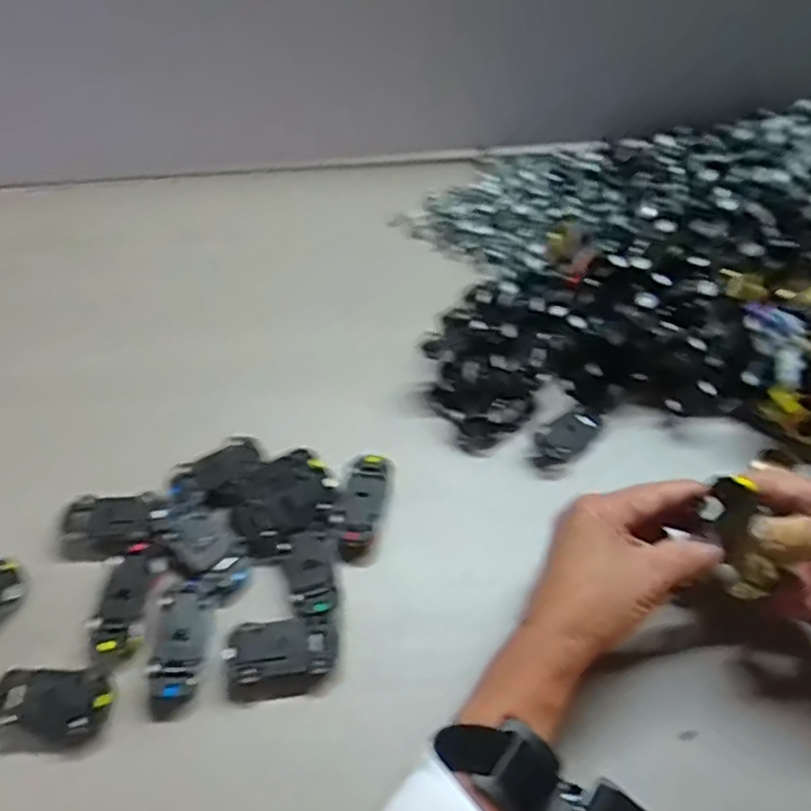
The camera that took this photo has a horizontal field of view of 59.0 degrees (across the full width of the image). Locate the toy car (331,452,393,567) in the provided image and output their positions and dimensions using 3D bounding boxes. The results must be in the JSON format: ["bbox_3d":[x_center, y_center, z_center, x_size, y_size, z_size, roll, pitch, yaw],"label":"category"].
[{"bbox_3d":[-0.027,0.064,0.474,0.031,0.022,0.077,9,52,7],"label":"toy car"}]

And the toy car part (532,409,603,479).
[{"bbox_3d":[0.114,0.025,0.515,0.031,0.015,0.064,33,58,23],"label":"toy car part"}]

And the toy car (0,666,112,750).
[{"bbox_3d":[-0.191,0.162,0.388,0.060,0.020,0.038,5,52,4],"label":"toy car"}]

